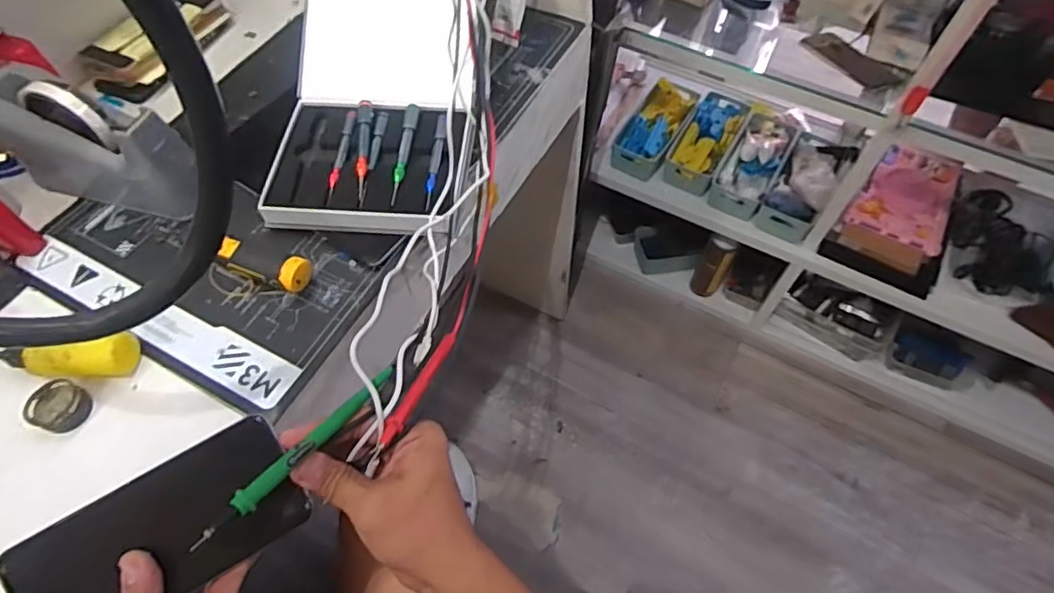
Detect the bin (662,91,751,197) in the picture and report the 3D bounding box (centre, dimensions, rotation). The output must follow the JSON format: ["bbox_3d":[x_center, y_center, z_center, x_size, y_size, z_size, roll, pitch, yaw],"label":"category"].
[{"bbox_3d":[0.370,-0.323,1.210,0.102,0.045,0.246,27,63,15],"label":"bin"}]

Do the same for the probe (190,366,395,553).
[{"bbox_3d":[-0.130,0.088,0.350,0.010,0.012,0.145,30,45,16],"label":"probe"}]

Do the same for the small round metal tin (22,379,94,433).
[{"bbox_3d":[-0.381,0.090,0.482,0.040,0.019,0.040,0,59,-1],"label":"small round metal tin"}]

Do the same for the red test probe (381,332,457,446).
[{"bbox_3d":[-0.072,0.059,0.398,0.009,0.009,0.094,19,46,11],"label":"red test probe"}]

